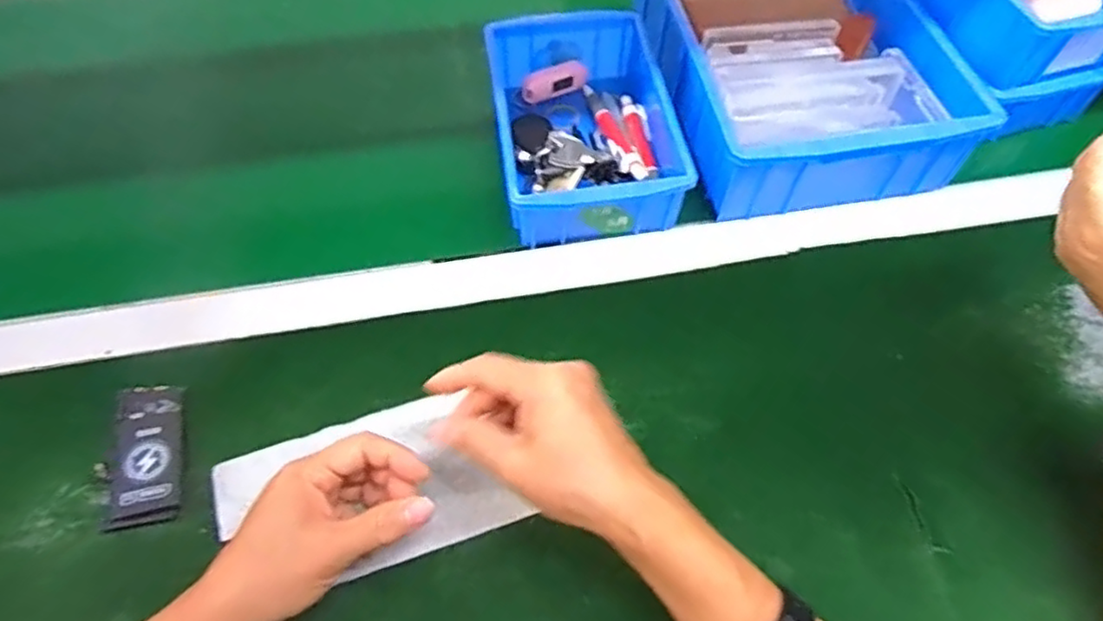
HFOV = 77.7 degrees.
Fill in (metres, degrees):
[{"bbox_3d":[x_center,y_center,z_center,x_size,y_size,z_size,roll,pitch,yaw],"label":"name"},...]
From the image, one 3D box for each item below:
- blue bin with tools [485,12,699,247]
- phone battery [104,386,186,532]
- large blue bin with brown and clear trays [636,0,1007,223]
[{"bbox_3d":[0.026,-0.149,0.568,0.137,0.077,0.202,-5,59,-4],"label":"blue bin with tools"},{"bbox_3d":[-0.255,0.089,0.433,0.042,0.015,0.090,0,59,-14],"label":"phone battery"},{"bbox_3d":[0.196,-0.214,0.573,0.202,0.083,0.286,-10,59,-6],"label":"large blue bin with brown and clear trays"}]

